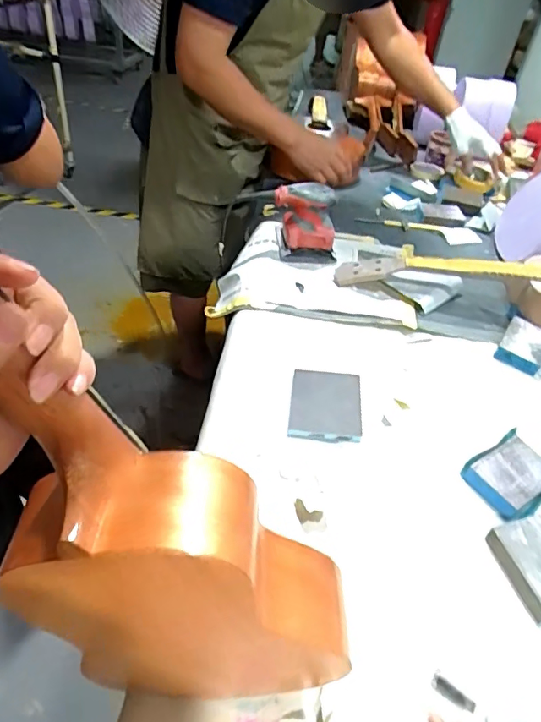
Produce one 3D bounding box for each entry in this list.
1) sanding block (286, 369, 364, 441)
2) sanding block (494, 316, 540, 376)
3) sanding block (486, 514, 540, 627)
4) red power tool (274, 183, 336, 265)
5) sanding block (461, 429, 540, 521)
[{"bbox_3d":[0.078,0.062,0.696,0.097,0.012,0.122,8,42,0],"label":"sanding block"},{"bbox_3d":[0.426,-0.027,0.831,0.071,0.033,0.097,28,49,23],"label":"sanding block"},{"bbox_3d":[0.298,0.223,0.545,0.076,0.024,0.101,-5,44,-14],"label":"sanding block"},{"bbox_3d":[0.067,-0.260,0.945,0.125,0.125,0.074,9,42,1],"label":"red power tool"},{"bbox_3d":[0.308,0.146,0.631,0.103,0.024,0.087,-21,50,-28],"label":"sanding block"}]

